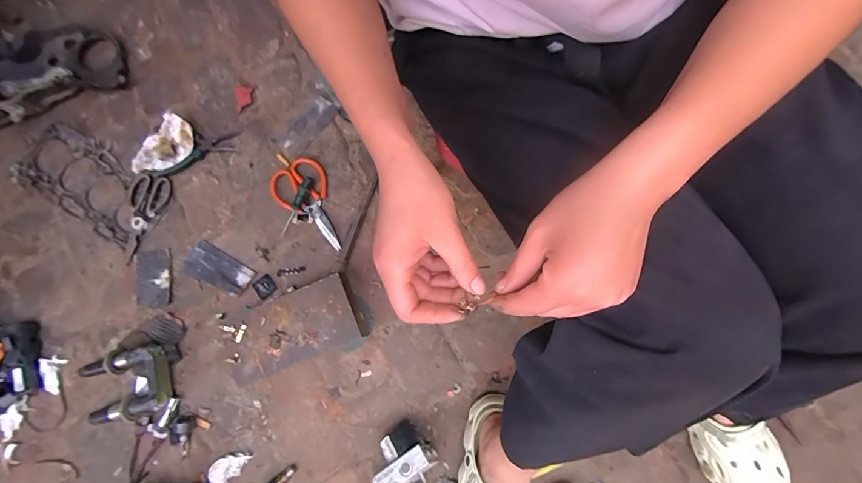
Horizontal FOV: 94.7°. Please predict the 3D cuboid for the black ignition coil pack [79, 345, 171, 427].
[{"bbox_3d":[-0.526,0.247,0.688,0.143,0.047,0.120,-17,77,-3],"label":"black ignition coil pack"}]

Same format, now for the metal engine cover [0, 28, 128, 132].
[{"bbox_3d":[-0.863,-0.352,0.824,0.397,0.116,0.205,-27,78,-5],"label":"metal engine cover"}]

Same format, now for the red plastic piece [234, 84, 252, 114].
[{"bbox_3d":[-0.396,-0.301,0.834,0.035,0.006,0.062,-1,77,3],"label":"red plastic piece"}]

